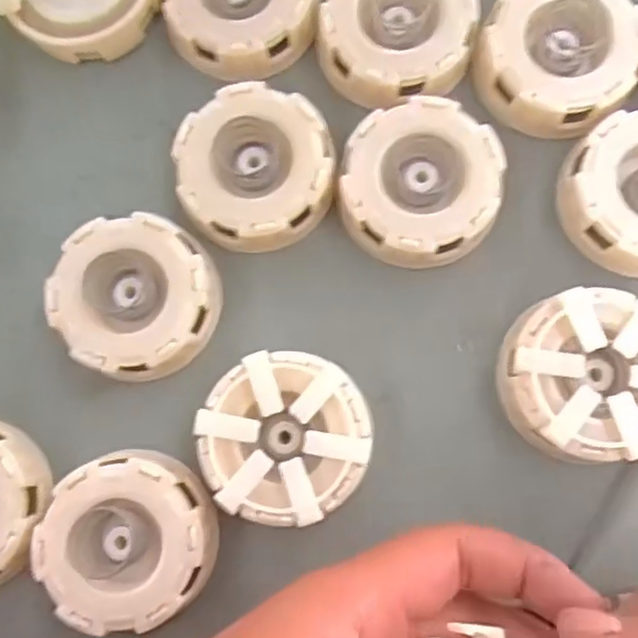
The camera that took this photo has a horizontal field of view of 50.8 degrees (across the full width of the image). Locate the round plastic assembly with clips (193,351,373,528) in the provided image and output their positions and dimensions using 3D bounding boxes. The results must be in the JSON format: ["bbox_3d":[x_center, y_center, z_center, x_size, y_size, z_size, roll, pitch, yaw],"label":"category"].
[{"bbox_3d":[-0.012,0.043,0.247,0.059,0.026,0.058,0,81,2],"label":"round plastic assembly with clips"}]

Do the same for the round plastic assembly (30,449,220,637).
[{"bbox_3d":[-0.069,0.081,0.246,0.059,0.021,0.061,0,81,2],"label":"round plastic assembly"}]

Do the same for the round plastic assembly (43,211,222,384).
[{"bbox_3d":[-0.070,-0.009,0.255,0.060,0.025,0.059,0,81,2],"label":"round plastic assembly"}]

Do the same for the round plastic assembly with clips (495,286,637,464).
[{"bbox_3d":[0.098,0.021,0.244,0.063,0.023,0.059,0,81,2],"label":"round plastic assembly with clips"}]

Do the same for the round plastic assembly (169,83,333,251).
[{"bbox_3d":[-0.024,-0.058,0.260,0.058,0.020,0.061,0,81,2],"label":"round plastic assembly"}]

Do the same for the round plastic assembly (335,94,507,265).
[{"bbox_3d":[0.039,-0.052,0.258,0.058,0.017,0.061,7,82,4],"label":"round plastic assembly"}]

